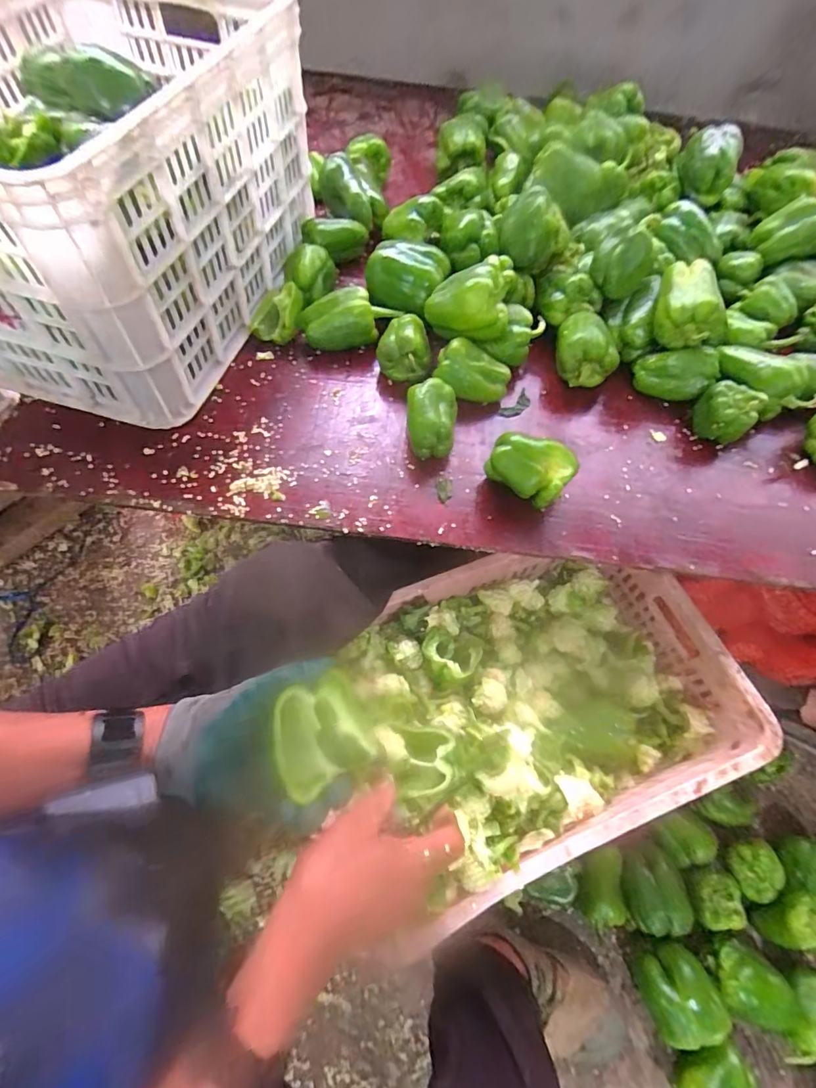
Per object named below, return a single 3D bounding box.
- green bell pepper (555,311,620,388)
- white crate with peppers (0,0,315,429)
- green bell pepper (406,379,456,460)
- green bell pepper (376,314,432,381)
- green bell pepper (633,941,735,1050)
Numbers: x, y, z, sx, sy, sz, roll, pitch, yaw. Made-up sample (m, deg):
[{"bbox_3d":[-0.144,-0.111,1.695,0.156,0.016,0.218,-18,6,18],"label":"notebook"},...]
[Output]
[{"bbox_3d":[0.248,-0.277,0.678,0.079,0.063,0.089,0,63,-3],"label":"green bell pepper"},{"bbox_3d":[-0.375,-0.448,0.614,0.369,0.291,0.500,21,64,7],"label":"white crate with peppers"},{"bbox_3d":[0.029,-0.154,0.612,0.064,0.067,0.085,5,63,-1],"label":"green bell pepper"},{"bbox_3d":[-0.006,-0.268,0.668,0.073,0.055,0.073,3,63,-2],"label":"green bell pepper"},{"bbox_3d":[0.353,0.591,0.642,0.081,0.097,0.094,-11,64,-9],"label":"green bell pepper"}]

